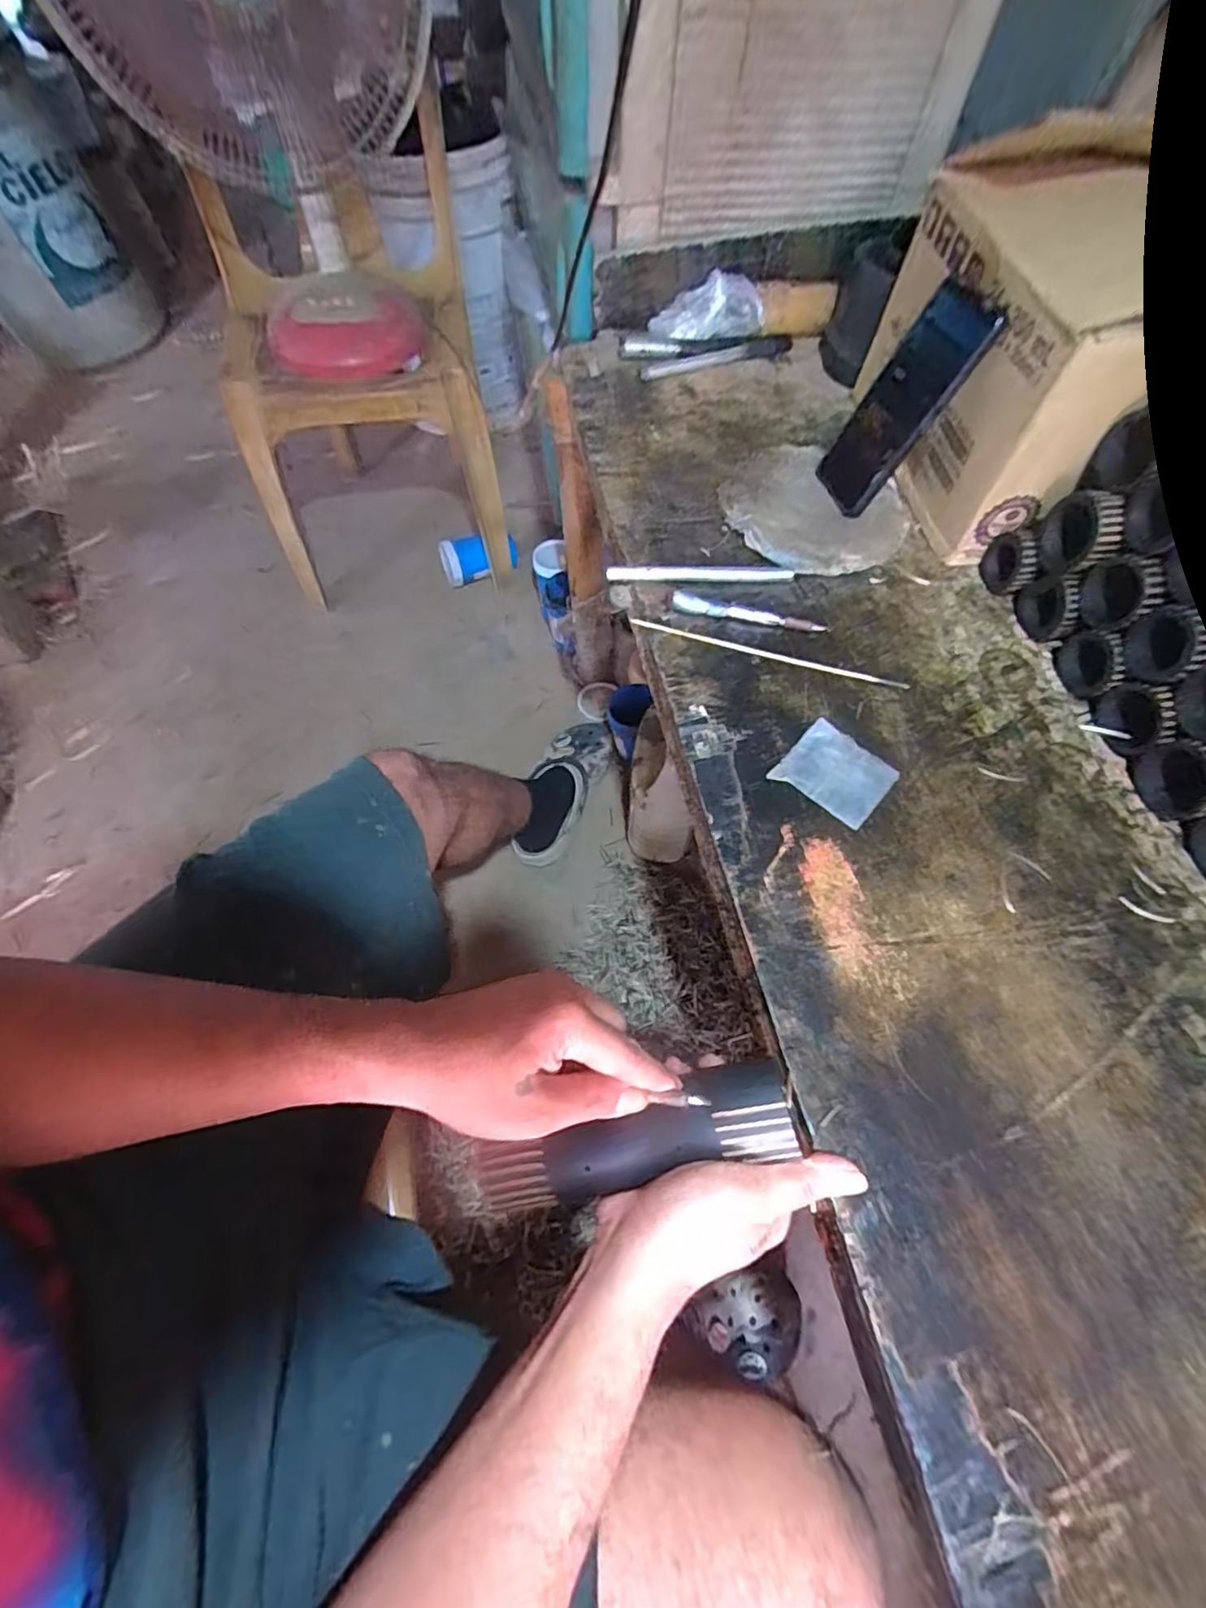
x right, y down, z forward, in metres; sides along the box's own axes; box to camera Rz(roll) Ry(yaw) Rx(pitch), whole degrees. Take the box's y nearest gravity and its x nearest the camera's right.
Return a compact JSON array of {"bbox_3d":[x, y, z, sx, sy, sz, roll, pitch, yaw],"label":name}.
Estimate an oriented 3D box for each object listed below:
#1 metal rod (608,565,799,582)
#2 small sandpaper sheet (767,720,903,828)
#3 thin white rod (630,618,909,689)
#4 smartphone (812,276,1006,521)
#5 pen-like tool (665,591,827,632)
[{"bbox_3d":[0.085,-0.202,0.522,0.159,0.012,0.014,0,62,-3],"label":"metal rod"},{"bbox_3d":[0.169,-0.024,0.430,0.071,0.012,0.059,37,66,16],"label":"small sandpaper sheet"},{"bbox_3d":[0.133,-0.123,0.488,0.227,0.007,0.010,16,62,6],"label":"thin white rod"},{"bbox_3d":[0.245,-0.331,0.500,0.016,0.158,0.072,2,56,-31],"label":"smartphone"},{"bbox_3d":[0.117,-0.158,0.495,0.131,0.015,0.017,14,62,5],"label":"pen-like tool"}]

